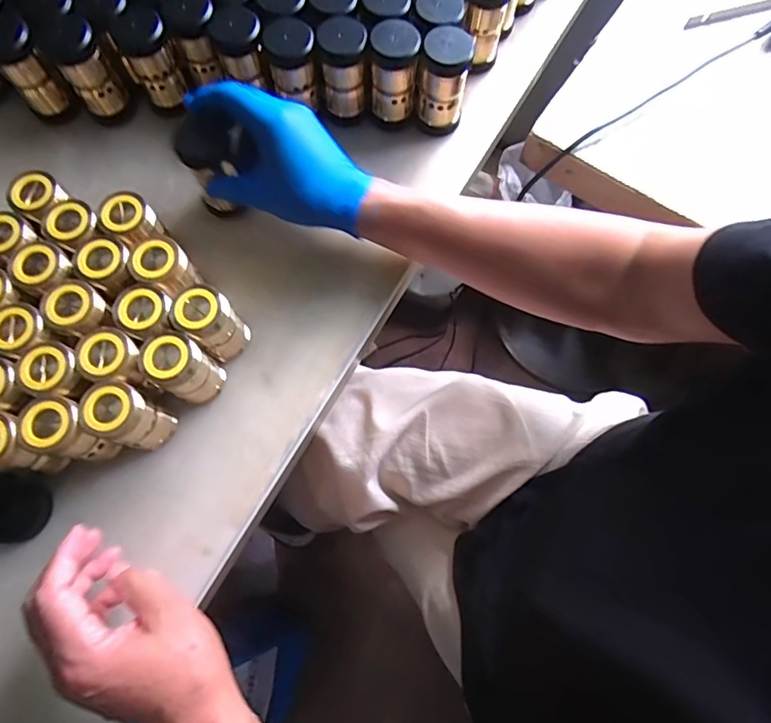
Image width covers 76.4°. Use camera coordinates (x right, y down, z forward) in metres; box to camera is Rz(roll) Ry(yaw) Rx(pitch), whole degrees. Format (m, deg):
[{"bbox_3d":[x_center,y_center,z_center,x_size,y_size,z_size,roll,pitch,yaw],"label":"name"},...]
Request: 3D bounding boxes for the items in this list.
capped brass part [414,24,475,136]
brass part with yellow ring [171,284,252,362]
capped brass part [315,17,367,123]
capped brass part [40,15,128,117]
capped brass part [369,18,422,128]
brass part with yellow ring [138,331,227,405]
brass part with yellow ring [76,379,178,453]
[{"bbox_3d":[0.053,-0.257,0.452,0.044,0.082,0.043,9,73,2],"label":"capped brass part"},{"bbox_3d":[-0.137,-0.028,0.395,0.041,0.078,0.036,-39,77,-12],"label":"brass part with yellow ring"},{"bbox_3d":[-0.038,-0.261,0.448,0.040,0.081,0.035,0,72,-1],"label":"capped brass part"},{"bbox_3d":[-0.273,-0.268,0.450,0.041,0.073,0.034,-34,76,-11],"label":"capped brass part"},{"bbox_3d":[0.007,-0.259,0.450,0.041,0.082,0.039,4,72,1],"label":"capped brass part"},{"bbox_3d":[-0.159,0.007,0.382,0.039,0.077,0.039,0,72,-1],"label":"brass part with yellow ring"},{"bbox_3d":[-0.189,0.044,0.374,0.039,0.080,0.037,27,74,7],"label":"brass part with yellow ring"}]

